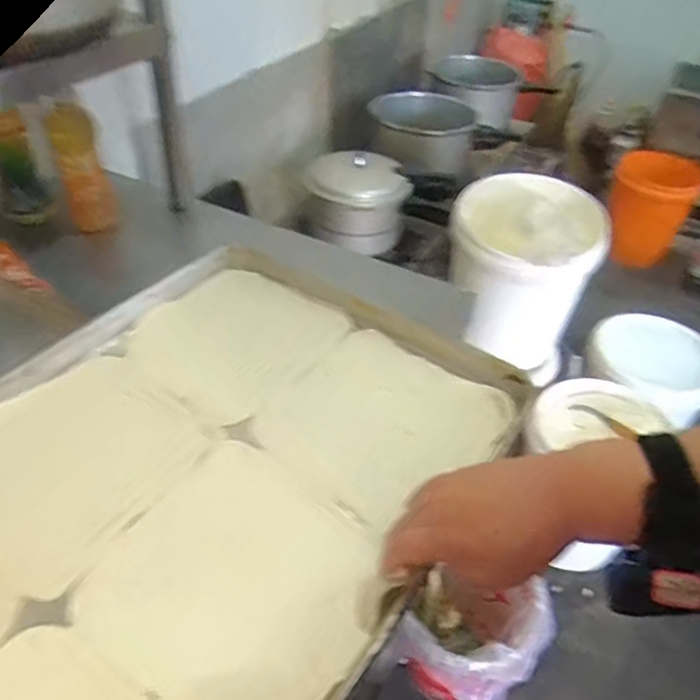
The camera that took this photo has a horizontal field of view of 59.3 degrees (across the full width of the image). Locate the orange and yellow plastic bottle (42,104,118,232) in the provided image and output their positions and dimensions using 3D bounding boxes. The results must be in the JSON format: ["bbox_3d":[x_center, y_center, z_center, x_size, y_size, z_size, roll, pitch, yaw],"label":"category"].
[{"bbox_3d":[-0.408,-0.271,0.949,0.071,0.200,0.061,-20,47,-24],"label":"orange and yellow plastic bottle"}]

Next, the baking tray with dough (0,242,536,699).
[{"bbox_3d":[-0.151,0.118,0.486,0.398,0.037,0.594,27,47,24],"label":"baking tray with dough"}]

